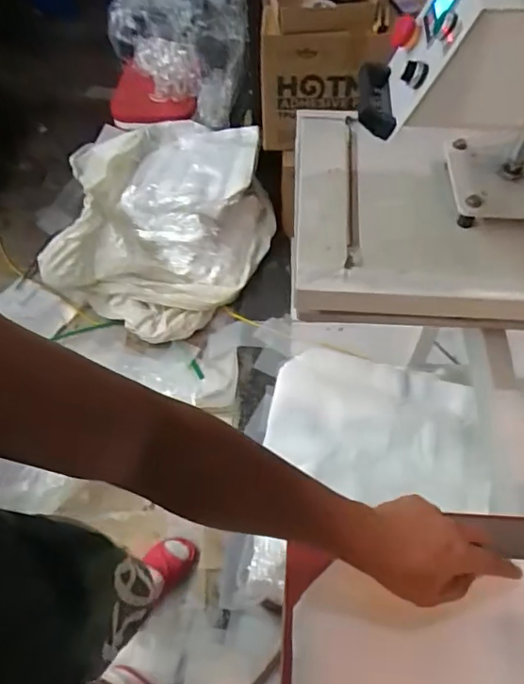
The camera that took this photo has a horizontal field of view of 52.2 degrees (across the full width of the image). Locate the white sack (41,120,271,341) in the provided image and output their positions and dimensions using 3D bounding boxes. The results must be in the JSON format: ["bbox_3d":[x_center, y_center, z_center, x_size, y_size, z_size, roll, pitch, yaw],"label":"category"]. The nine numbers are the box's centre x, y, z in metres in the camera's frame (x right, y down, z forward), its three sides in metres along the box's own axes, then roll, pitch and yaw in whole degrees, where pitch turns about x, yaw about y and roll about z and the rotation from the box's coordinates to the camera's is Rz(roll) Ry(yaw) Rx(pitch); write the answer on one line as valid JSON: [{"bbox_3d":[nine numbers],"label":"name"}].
[{"bbox_3d":[-0.356,-0.437,1.914,0.768,0.338,0.809,2,56,3],"label":"white sack"}]

